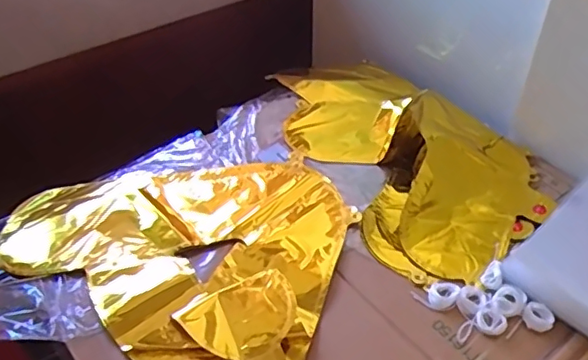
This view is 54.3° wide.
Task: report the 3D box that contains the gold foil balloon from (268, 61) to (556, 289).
[{"bbox_3d":[0.132,-0.058,0.730,0.247,0.056,0.434,-21,48,-16],"label":"gold foil balloon"}]

